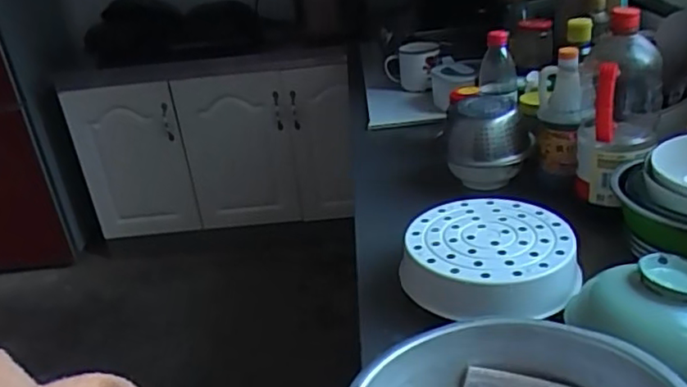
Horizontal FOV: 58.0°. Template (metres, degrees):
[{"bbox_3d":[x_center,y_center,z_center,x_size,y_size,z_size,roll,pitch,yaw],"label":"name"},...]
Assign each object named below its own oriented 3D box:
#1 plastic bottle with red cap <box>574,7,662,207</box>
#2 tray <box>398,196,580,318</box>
[{"bbox_3d":[0.380,-0.116,0.852,0.101,0.244,0.106,6,28,22],"label":"plastic bottle with red cap"},{"bbox_3d":[0.173,0.073,0.751,0.200,0.057,0.181,0,26,12],"label":"tray"}]

